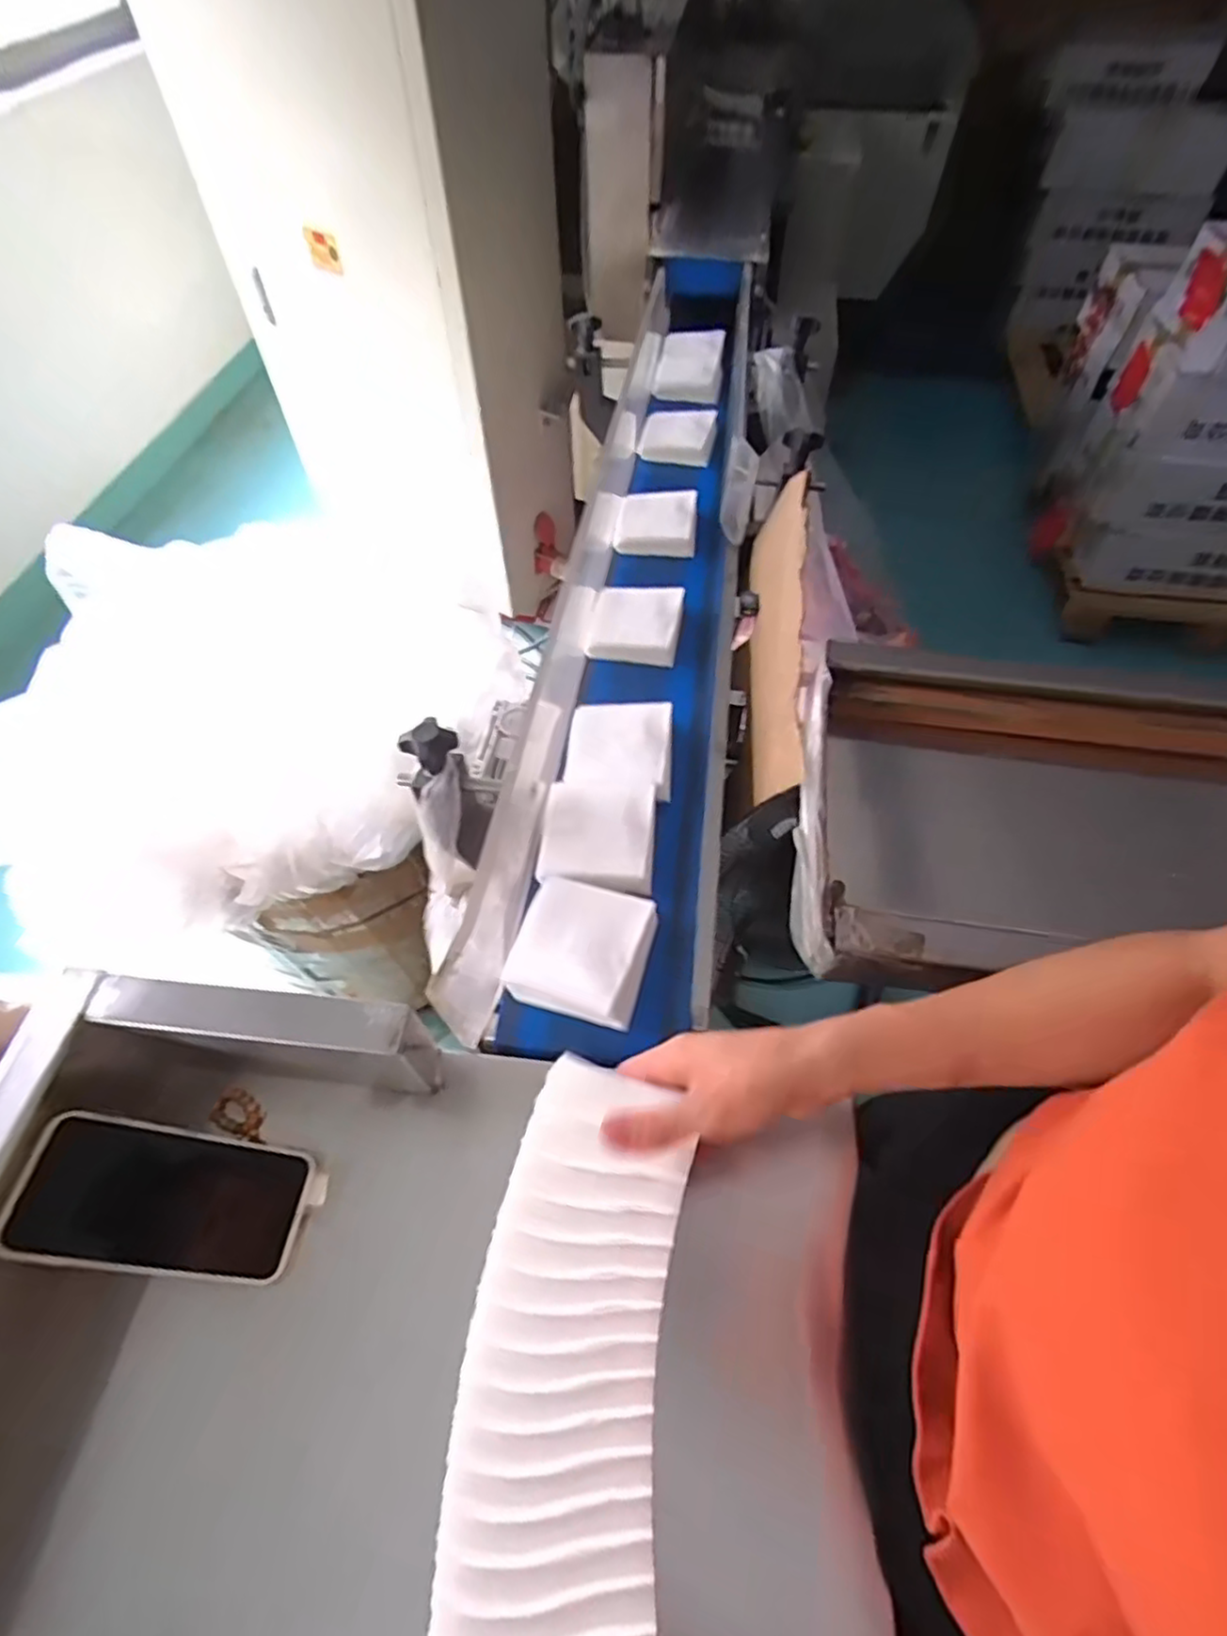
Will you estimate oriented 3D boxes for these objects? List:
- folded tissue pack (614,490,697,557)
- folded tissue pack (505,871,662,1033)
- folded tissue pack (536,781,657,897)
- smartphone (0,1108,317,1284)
[{"bbox_3d":[0.054,-0.370,0.869,0.096,0.031,0.097,7,57,4],"label":"folded tissue pack"},{"bbox_3d":[-0.024,0.102,0.546,0.100,0.029,0.100,14,57,9],"label":"folded tissue pack"},{"bbox_3d":[-0.013,0.012,0.590,0.094,0.018,0.099,5,56,3],"label":"folded tissue pack"},{"bbox_3d":[-0.268,0.231,0.424,0.154,0.011,0.074,25,53,-24],"label":"smartphone"}]

